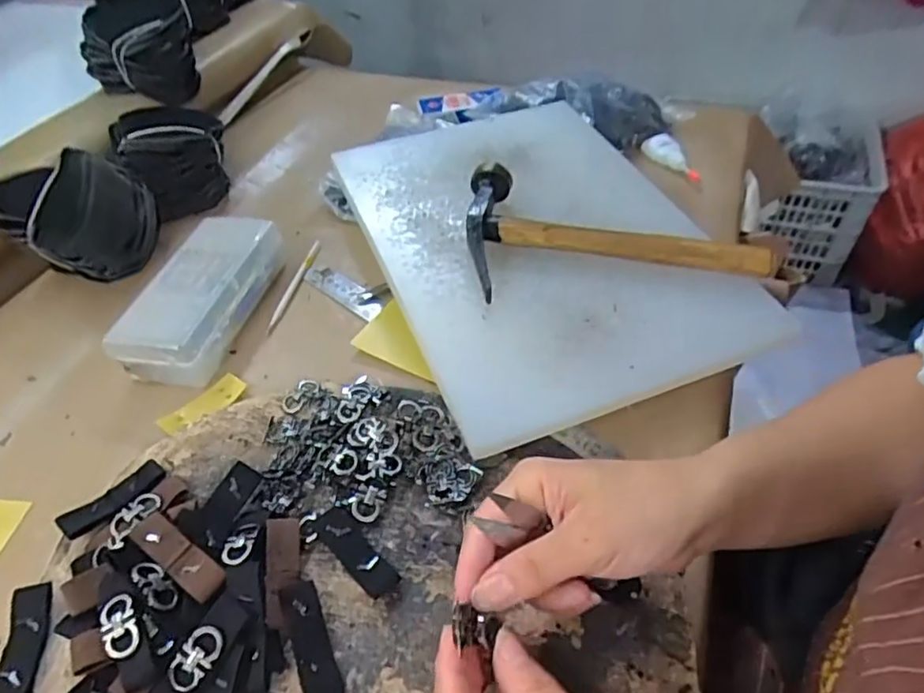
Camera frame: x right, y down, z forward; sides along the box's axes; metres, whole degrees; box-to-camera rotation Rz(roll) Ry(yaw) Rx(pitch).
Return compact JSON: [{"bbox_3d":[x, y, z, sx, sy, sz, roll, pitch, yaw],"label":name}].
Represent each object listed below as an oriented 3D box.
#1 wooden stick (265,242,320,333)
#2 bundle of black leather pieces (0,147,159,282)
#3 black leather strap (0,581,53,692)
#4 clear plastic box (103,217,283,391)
[{"bbox_3d":[-0.150,-0.056,0.562,0.009,0.005,0.120,3,45,9],"label":"wooden stick"},{"bbox_3d":[-0.335,-0.114,0.552,0.119,0.094,0.094,-30,50,-22],"label":"bundle of black leather pieces"},{"bbox_3d":[-0.231,0.157,0.328,0.019,0.004,0.064,-2,46,-15],"label":"black leather strap"},{"bbox_3d":[-0.213,-0.044,0.521,0.070,0.048,0.166,4,46,10],"label":"clear plastic box"}]

